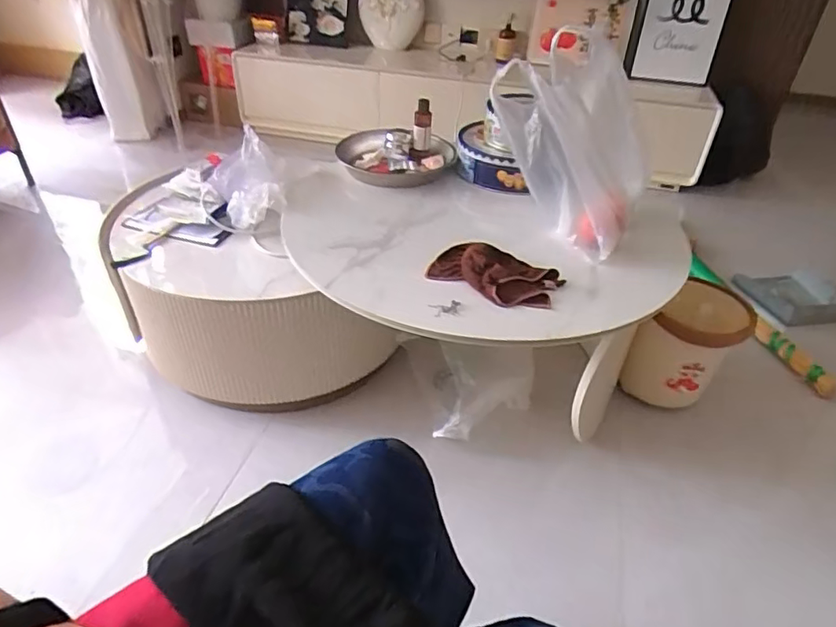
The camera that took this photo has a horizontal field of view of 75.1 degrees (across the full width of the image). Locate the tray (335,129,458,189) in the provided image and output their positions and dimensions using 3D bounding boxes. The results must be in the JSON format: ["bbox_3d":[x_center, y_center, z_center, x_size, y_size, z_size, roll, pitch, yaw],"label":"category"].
[{"bbox_3d":[-0.045,-0.364,1.248,0.254,0.047,0.214,8,42,1],"label":"tray"}]

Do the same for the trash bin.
[{"bbox_3d":[0.604,0.072,1.216,0.174,0.248,0.199,32,47,32],"label":"trash bin"}]

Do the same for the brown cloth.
[{"bbox_3d":[0.132,-0.073,0.912,0.206,0.036,0.119,21,41,20],"label":"brown cloth"}]

